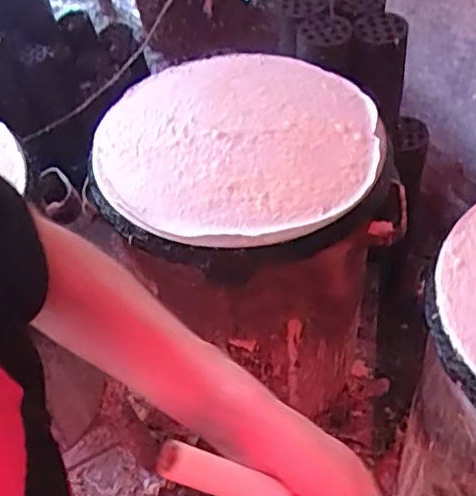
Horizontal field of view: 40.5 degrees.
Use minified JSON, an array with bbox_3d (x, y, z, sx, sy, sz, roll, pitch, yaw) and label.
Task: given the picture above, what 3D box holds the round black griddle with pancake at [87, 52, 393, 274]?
[{"bbox_3d":[0.005,-0.131,0.856,0.369,0.059,0.376,-3,51,3],"label":"round black griddle with pancake"}]

